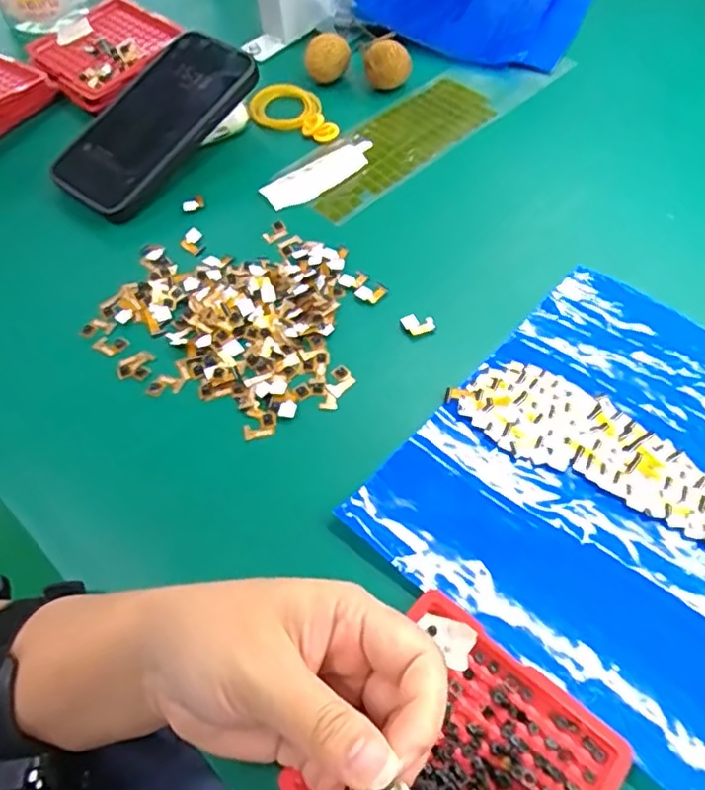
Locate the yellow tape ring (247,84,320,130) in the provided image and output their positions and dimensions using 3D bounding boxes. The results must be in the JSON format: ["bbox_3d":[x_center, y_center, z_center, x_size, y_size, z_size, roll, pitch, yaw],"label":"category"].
[{"bbox_3d":[-0.053,-0.230,0.503,0.053,0.014,0.046,6,57,8],"label":"yellow tape ring"}]

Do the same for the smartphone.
[{"bbox_3d":[-0.143,-0.195,0.450,0.079,0.015,0.157,36,76,20],"label":"smartphone"}]

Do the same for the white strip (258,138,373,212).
[{"bbox_3d":[-0.023,-0.162,0.462,0.092,0.004,0.030,-34,61,-18],"label":"white strip"}]

